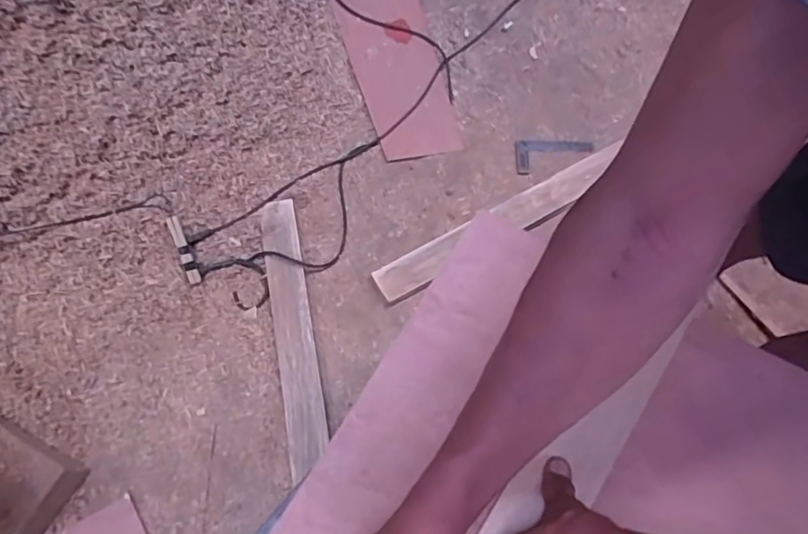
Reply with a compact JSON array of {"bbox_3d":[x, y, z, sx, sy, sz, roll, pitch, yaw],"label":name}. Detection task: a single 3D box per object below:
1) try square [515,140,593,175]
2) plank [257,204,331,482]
[{"bbox_3d":[0.372,-0.274,1.339,0.193,0.009,0.102,0,70,-3],"label":"try square"},{"bbox_3d":[-0.231,0.117,1.121,0.082,0.035,0.578,-10,65,-6],"label":"plank"}]

